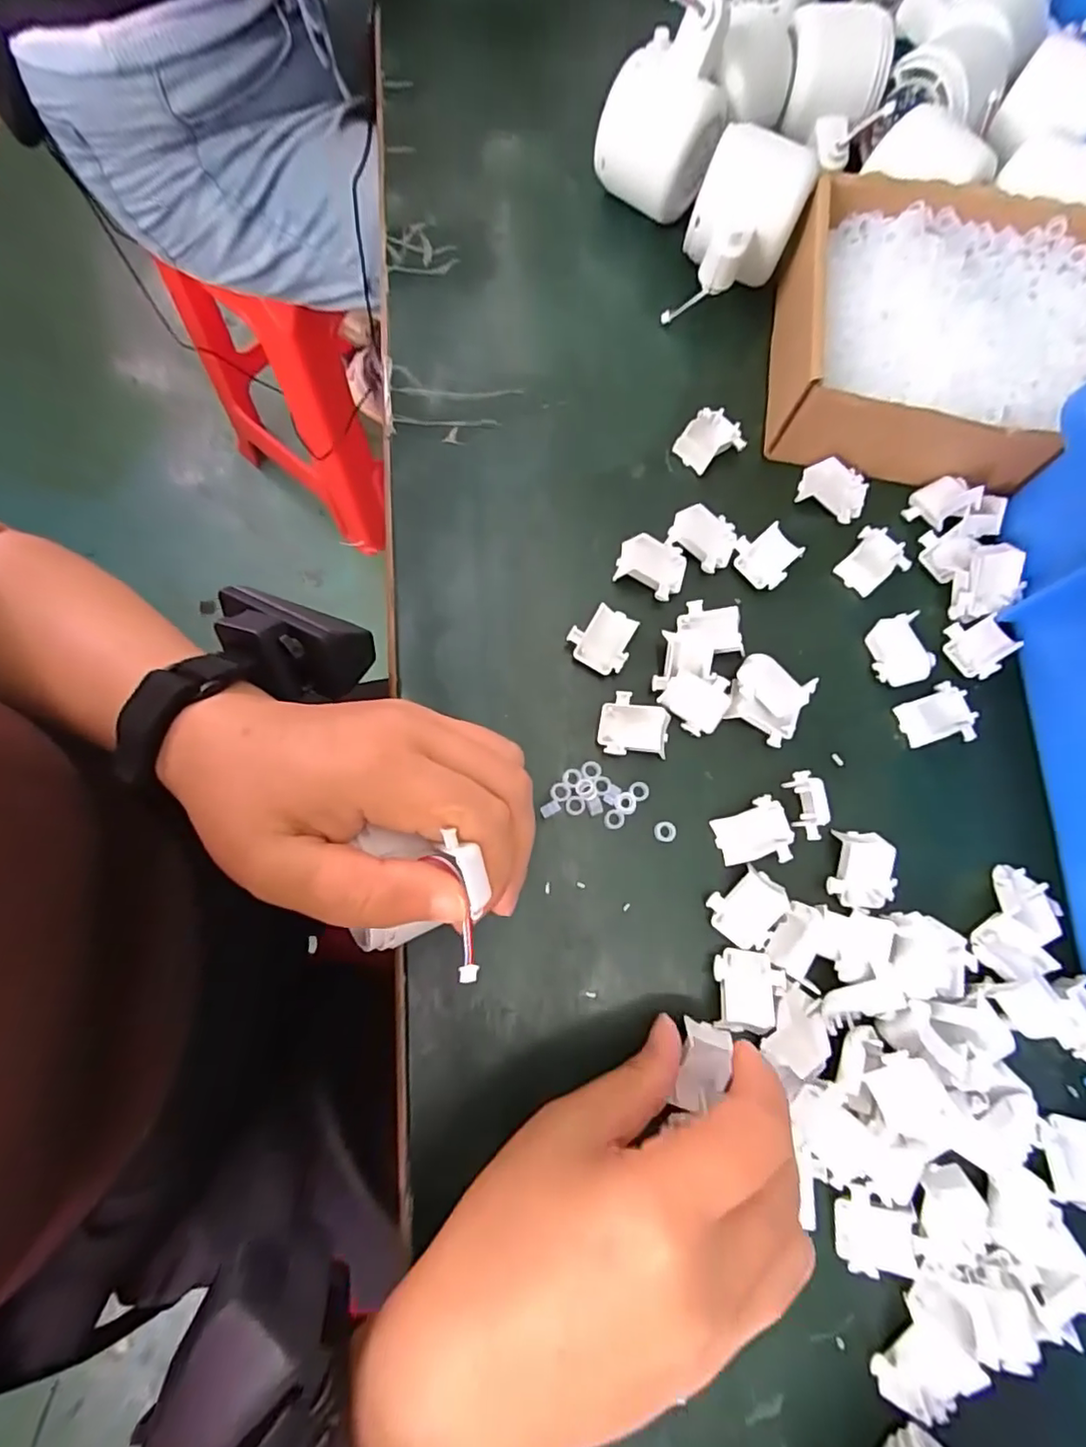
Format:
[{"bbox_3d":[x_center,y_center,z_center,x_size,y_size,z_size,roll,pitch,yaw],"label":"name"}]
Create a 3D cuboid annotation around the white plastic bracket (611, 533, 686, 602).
[{"bbox_3d":[0.054,-0.079,0.291,0.033,0.012,0.029,23,77,2],"label":"white plastic bracket"}]

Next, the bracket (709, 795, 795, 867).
[{"bbox_3d":[0.097,0.051,0.266,0.034,0.006,0.029,-22,79,-7],"label":"bracket"}]

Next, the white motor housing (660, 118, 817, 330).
[{"bbox_3d":[0.104,-0.262,0.311,0.052,0.046,0.069,24,78,3],"label":"white motor housing"}]

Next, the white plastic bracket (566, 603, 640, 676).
[{"bbox_3d":[0.029,-0.040,0.281,0.029,0.014,0.030,34,78,5],"label":"white plastic bracket"}]

